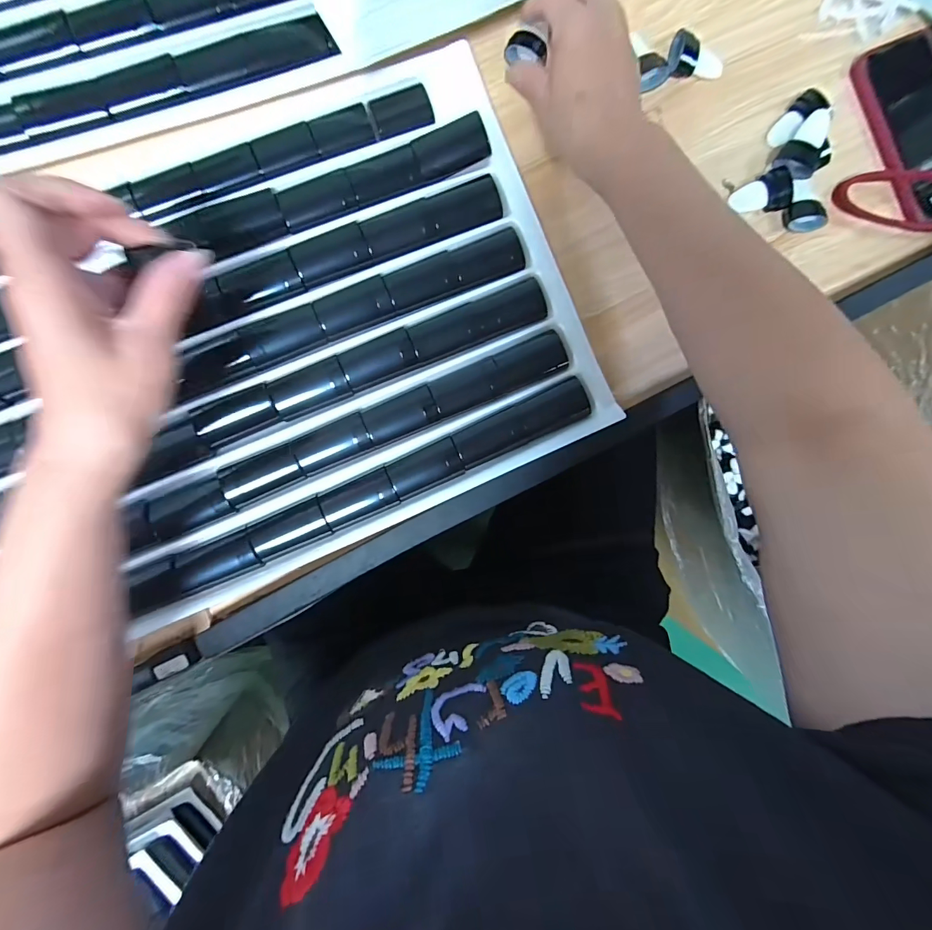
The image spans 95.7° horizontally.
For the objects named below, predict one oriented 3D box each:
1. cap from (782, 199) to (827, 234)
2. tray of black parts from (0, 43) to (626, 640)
[{"bbox_3d":[0.305,-0.223,0.379,0.034,0.013,0.024,-12,91,-7],"label":"cap"},{"bbox_3d":[-0.160,-0.087,0.325,0.497,0.030,0.319,-22,92,-6],"label":"tray of black parts"}]

